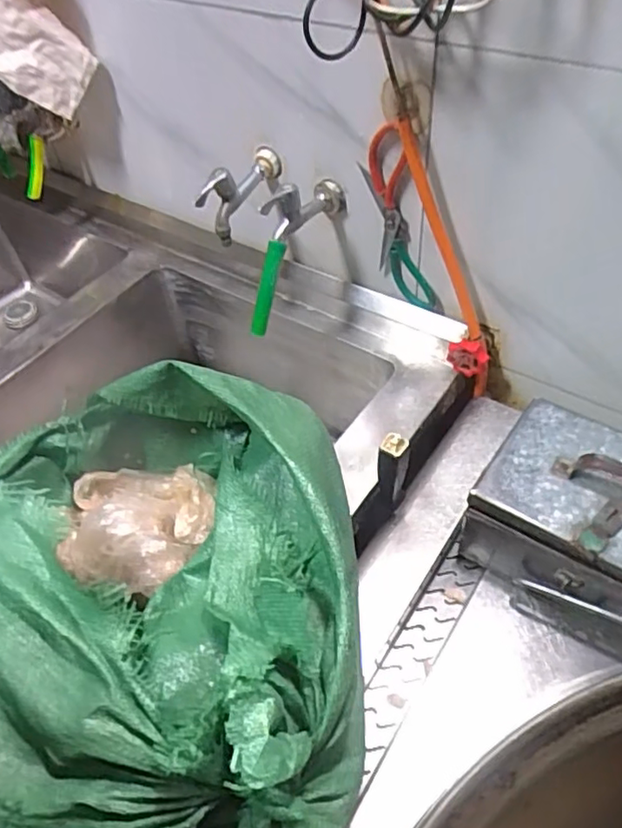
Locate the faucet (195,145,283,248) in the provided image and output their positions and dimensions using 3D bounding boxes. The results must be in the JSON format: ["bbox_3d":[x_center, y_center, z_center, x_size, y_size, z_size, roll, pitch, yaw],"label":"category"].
[{"bbox_3d":[-0.103,-0.306,0.851,0.045,0.092,0.147,27,57,25],"label":"faucet"}]

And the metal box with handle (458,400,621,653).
[{"bbox_3d":[0.316,0.129,0.679,0.244,0.147,0.184,26,57,25],"label":"metal box with handle"}]

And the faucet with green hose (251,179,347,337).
[{"bbox_3d":[-0.021,-0.224,0.830,0.050,0.184,0.172,27,57,25],"label":"faucet with green hose"}]

